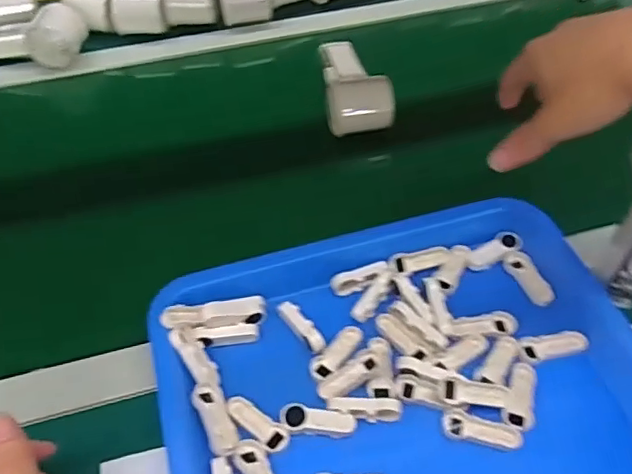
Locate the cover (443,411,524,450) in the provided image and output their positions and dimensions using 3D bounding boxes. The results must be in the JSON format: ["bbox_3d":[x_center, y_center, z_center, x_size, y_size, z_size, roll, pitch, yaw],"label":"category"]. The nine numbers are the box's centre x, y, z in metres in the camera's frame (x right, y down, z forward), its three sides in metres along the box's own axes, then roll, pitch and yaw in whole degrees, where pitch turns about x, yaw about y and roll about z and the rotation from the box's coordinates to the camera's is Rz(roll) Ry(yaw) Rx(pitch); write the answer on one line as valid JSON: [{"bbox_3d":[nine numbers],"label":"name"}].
[{"bbox_3d":[0.113,0.132,0.390,0.050,0.005,0.018,14,52,14],"label":"cover"}]

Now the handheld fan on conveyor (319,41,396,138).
[{"bbox_3d":[0.038,-0.173,0.626,0.067,0.044,0.160,-7,50,-4],"label":"handheld fan on conveyor"}]

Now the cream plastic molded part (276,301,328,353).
[{"bbox_3d":[-0.011,0.067,0.438,0.014,0.013,0.052,-29,55,-21],"label":"cream plastic molded part"}]

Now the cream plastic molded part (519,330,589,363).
[{"bbox_3d":[0.176,0.081,0.429,0.050,0.010,0.020,-6,50,-3],"label":"cream plastic molded part"}]

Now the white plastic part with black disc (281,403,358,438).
[{"bbox_3d":[0.001,0.125,0.392,0.051,0.007,0.017,8,51,8],"label":"white plastic part with black disc"}]

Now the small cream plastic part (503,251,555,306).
[{"bbox_3d":[0.174,0.033,0.468,0.020,0.008,0.051,-20,52,-14],"label":"small cream plastic part"}]

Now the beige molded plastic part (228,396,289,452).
[{"bbox_3d":[-0.040,0.129,0.397,0.049,0.008,0.016,30,57,24],"label":"beige molded plastic part"}]

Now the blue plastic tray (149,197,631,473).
[{"bbox_3d":[0.061,0.095,0.407,0.322,0.035,0.280,-14,51,-10],"label":"blue plastic tray"}]

